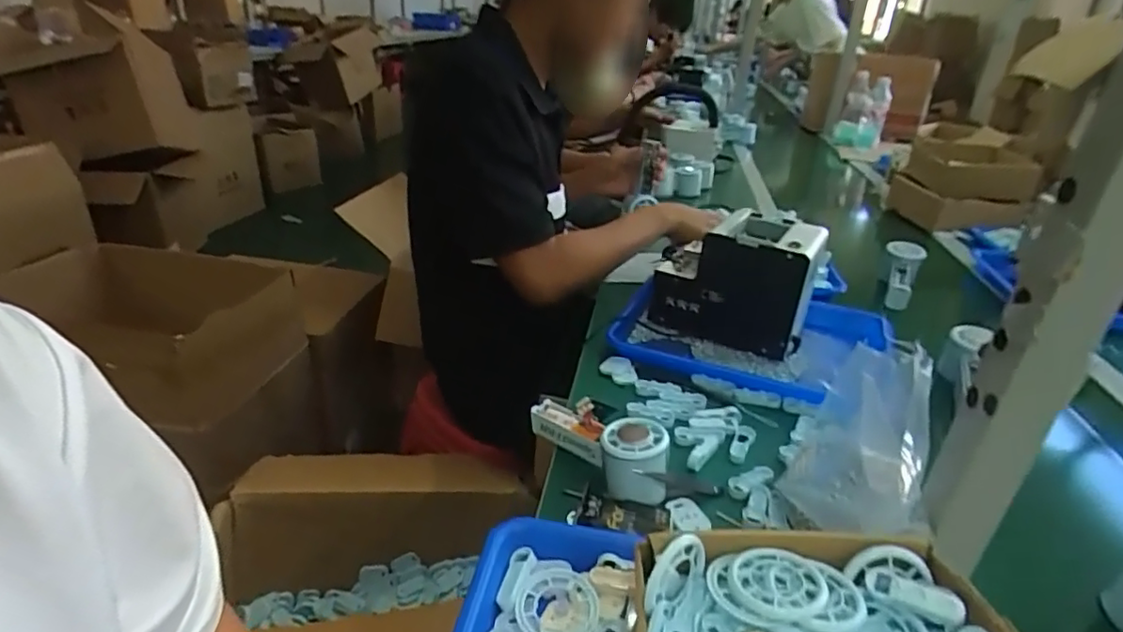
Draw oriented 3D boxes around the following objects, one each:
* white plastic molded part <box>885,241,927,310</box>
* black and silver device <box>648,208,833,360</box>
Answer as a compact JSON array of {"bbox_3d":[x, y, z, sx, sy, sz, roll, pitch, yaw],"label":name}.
[{"bbox_3d":[0.532,-0.065,0.927,0.055,0.059,0.132,11,65,21],"label":"white plastic molded part"},{"bbox_3d":[0.222,-0.044,0.768,0.194,0.149,0.111,19,32,27],"label":"black and silver device"}]

